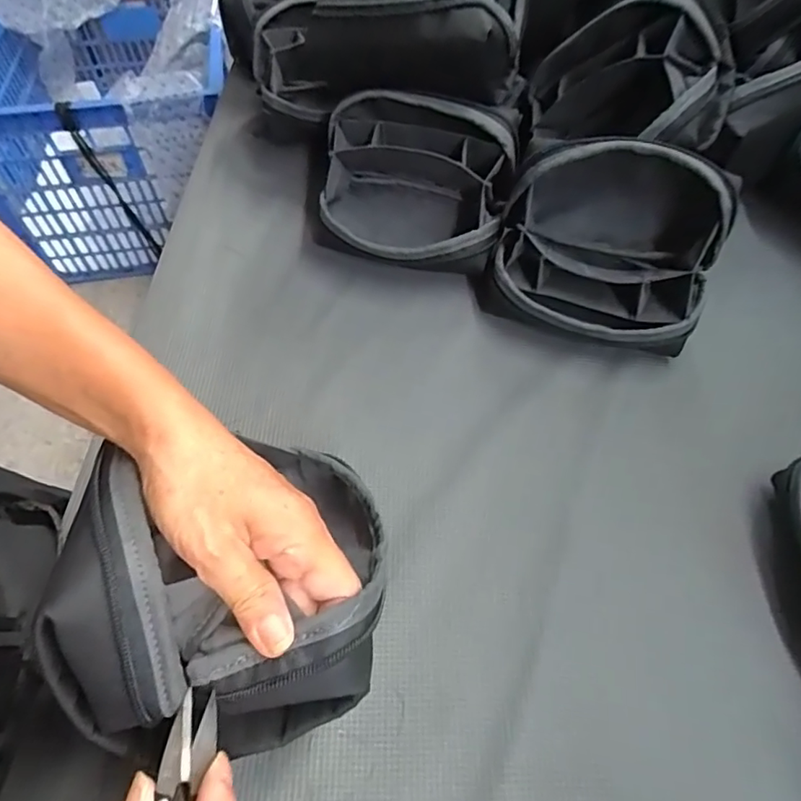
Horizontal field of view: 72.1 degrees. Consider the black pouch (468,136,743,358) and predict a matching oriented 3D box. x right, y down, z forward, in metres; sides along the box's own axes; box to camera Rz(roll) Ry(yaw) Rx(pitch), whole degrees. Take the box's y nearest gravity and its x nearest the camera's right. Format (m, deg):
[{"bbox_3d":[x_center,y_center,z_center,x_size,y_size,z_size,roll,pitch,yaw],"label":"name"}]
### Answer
[{"bbox_3d":[0.161,-0.124,0.435,0.166,0.136,0.125,24,59,15],"label":"black pouch"}]

